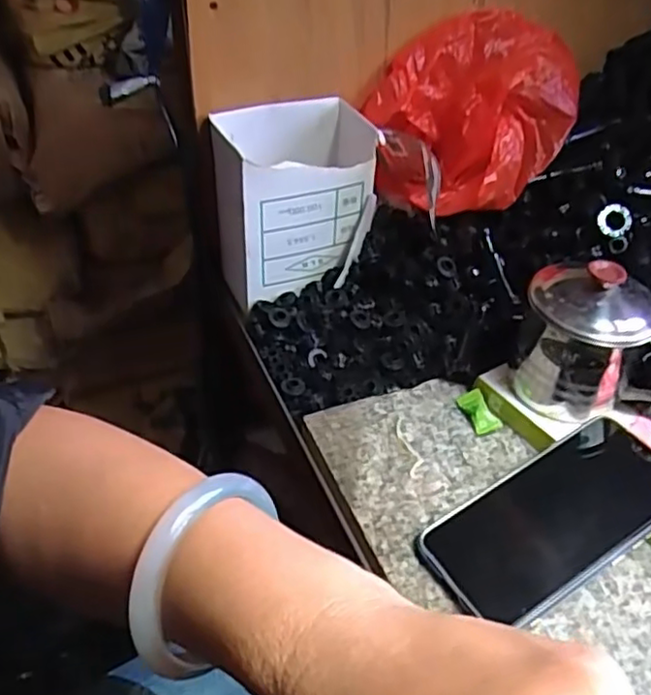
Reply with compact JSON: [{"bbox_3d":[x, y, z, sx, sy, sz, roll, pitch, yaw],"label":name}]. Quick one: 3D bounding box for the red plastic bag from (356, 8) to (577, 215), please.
[{"bbox_3d":[0.130,-0.192,0.567,0.168,0.130,0.116,-17,44,-21],"label":"red plastic bag"}]

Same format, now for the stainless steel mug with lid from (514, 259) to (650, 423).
[{"bbox_3d":[0.182,-0.009,0.448,0.093,0.094,0.079,-5,41,-7],"label":"stainless steel mug with lid"}]

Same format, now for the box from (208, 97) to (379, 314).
[{"bbox_3d":[-0.025,-0.124,0.562,0.127,0.130,0.089,-15,44,-18],"label":"box"}]

